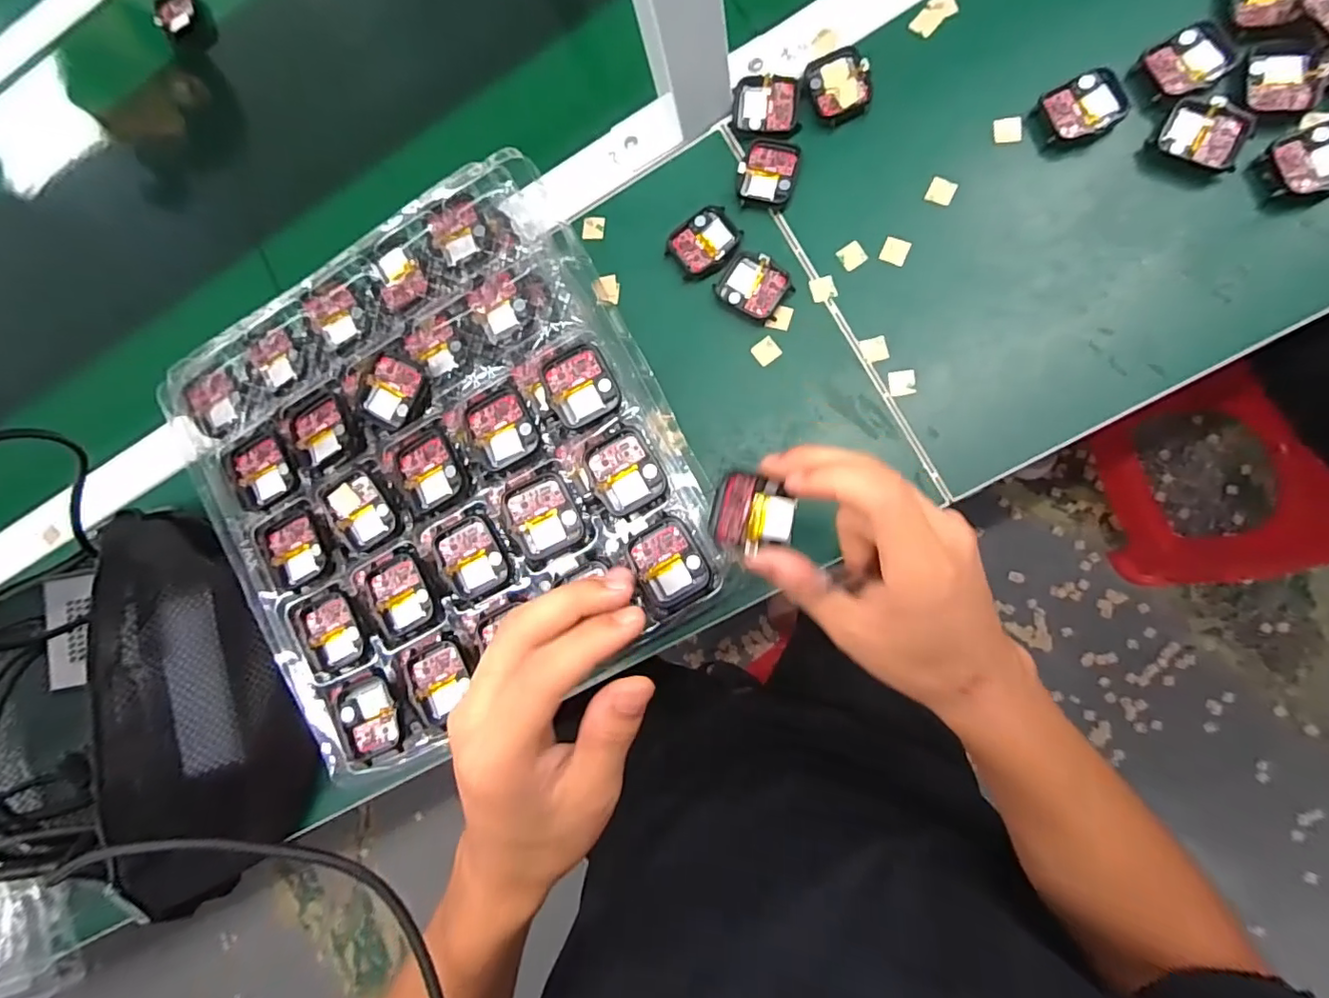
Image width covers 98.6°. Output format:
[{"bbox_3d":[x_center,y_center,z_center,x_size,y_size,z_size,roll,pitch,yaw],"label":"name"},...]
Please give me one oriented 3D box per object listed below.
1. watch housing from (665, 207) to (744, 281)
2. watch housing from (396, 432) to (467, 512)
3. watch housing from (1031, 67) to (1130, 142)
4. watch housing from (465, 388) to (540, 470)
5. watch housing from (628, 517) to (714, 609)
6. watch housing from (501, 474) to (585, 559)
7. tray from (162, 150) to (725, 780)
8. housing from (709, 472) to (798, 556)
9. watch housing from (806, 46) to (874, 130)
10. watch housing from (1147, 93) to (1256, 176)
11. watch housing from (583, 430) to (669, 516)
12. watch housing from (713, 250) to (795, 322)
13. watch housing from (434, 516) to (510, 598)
[{"bbox_3d":[0.027,-0.174,0.389,0.047,0.005,0.038,-39,79,6],"label":"watch housing"},{"bbox_3d":[-0.136,-0.016,0.333,0.036,0.004,0.043,-27,81,8],"label":"watch housing"},{"bbox_3d":[0.256,-0.240,0.351,0.045,0.009,0.038,-23,81,8],"label":"watch housing"},{"bbox_3d":[-0.092,-0.041,0.328,0.035,0.006,0.041,-24,81,8],"label":"watch housing"},{"bbox_3d":[0.003,0.034,0.312,0.037,0.007,0.044,-27,81,8],"label":"watch housing"},{"bbox_3d":[-0.068,0.008,0.319,0.038,0.008,0.042,-24,81,8],"label":"watch housing"},{"bbox_3d":[-0.137,-0.020,0.339,0.273,0.020,0.284,-29,84,6],"label":"tray"},{"bbox_3d":[0.044,0.007,0.279,0.039,0.021,0.036,6,88,8],"label":"housing"},{"bbox_3d":[0.116,-0.274,0.377,0.038,0.005,0.047,-16,82,9],"label":"watch housing"},{"bbox_3d":[0.317,-0.215,0.336,0.046,0.009,0.035,30,91,12],"label":"watch housing"},{"bbox_3d":[-0.022,-0.015,0.316,0.037,0.005,0.043,-27,81,8],"label":"watch housing"},{"bbox_3d":[0.059,-0.142,0.380,0.046,0.006,0.036,33,92,12],"label":"watch housing"},{"bbox_3d":[-0.110,0.032,0.328,0.036,0.007,0.043,-23,81,8],"label":"watch housing"}]

